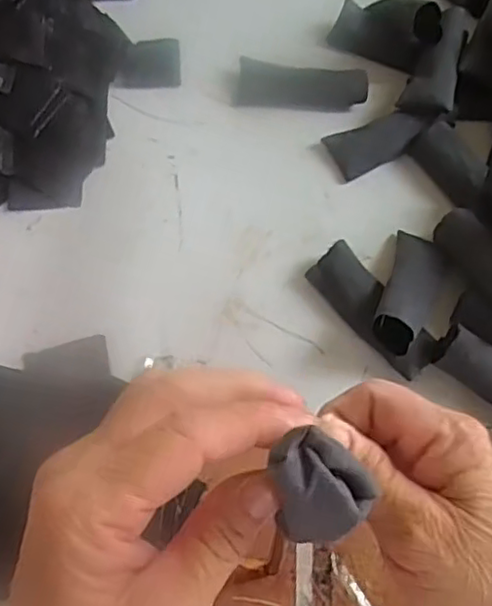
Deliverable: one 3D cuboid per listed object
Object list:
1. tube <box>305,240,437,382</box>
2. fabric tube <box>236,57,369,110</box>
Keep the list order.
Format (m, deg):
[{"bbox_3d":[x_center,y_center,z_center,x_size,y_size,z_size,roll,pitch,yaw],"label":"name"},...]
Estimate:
[{"bbox_3d":[0.085,0.007,0.446,0.035,0.022,0.103,-34,68,-17],"label":"tube"},{"bbox_3d":[0.047,-0.185,0.548,0.108,0.020,0.041,8,62,3],"label":"fabric tube"}]

